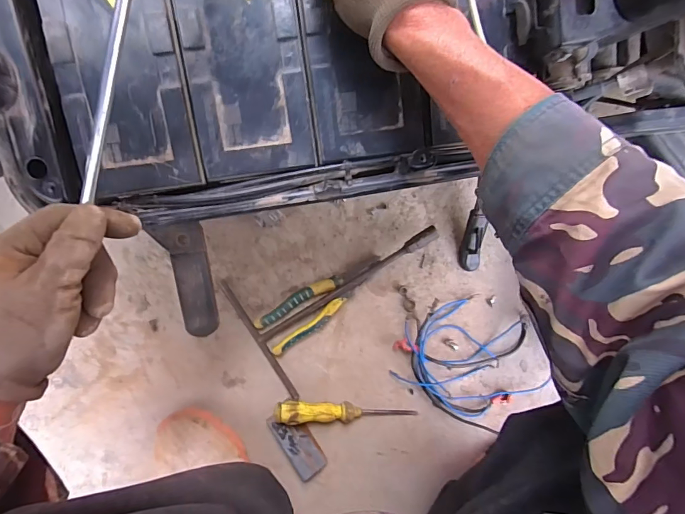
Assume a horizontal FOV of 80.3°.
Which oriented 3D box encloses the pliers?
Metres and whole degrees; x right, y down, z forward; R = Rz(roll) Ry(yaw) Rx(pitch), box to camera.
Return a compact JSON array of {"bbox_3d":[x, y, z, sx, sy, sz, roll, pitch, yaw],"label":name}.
[{"bbox_3d":[-0.028,0.061,0.576,0.191,0.019,0.059,-33,95,-5],"label":"pliers"}]

